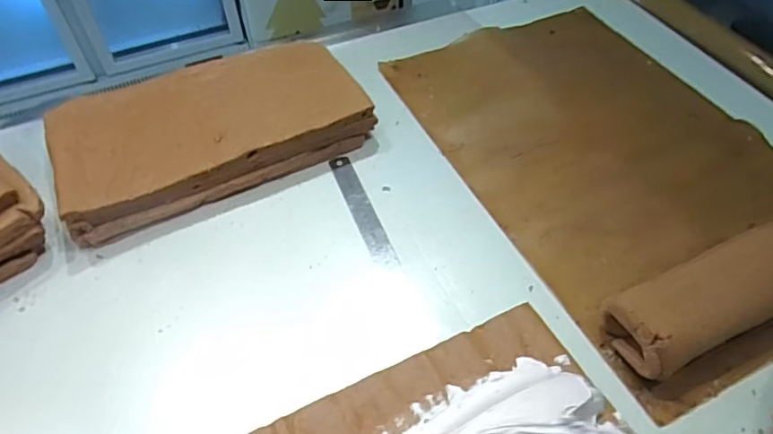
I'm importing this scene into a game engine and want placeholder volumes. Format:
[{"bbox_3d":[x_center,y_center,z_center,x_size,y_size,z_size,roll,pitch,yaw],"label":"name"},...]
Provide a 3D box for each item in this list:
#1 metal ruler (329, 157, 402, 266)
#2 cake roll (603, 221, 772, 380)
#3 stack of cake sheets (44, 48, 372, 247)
[{"bbox_3d":[-0.031,-0.011,0.644,0.028,0.004,0.177,-17,55,-13],"label":"metal ruler"},{"bbox_3d":[0.394,0.054,0.543,0.373,0.058,0.080,-21,52,-14],"label":"cake roll"},{"bbox_3d":[-0.225,-0.118,0.690,0.378,0.078,0.208,-22,53,-15],"label":"stack of cake sheets"}]

